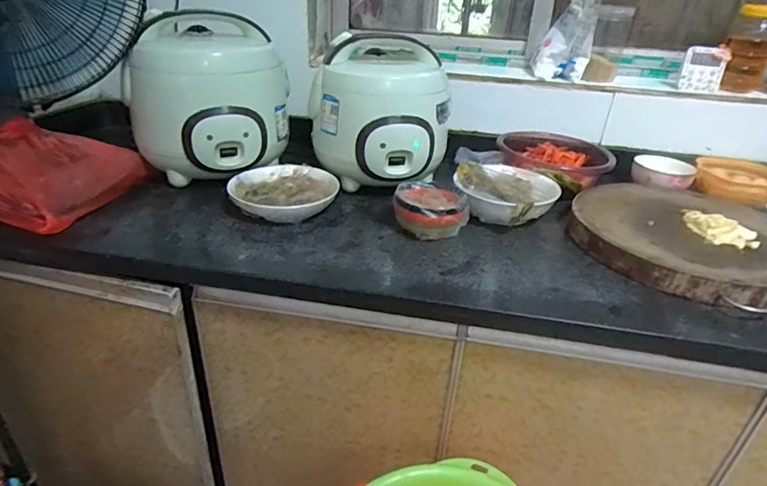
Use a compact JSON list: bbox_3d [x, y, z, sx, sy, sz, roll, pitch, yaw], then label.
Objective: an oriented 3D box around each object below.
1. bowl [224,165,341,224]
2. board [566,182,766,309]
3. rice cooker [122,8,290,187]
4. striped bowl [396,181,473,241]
[{"bbox_3d":[-0.173,-0.090,0.827,0.178,0.053,0.190,-7,31,-17],"label":"bowl"},{"bbox_3d":[0.479,-0.016,0.747,0.335,0.057,0.324,2,29,-1],"label":"board"},{"bbox_3d":[-0.309,-0.267,0.863,0.204,0.250,0.242,25,36,33],"label":"rice cooker"},{"bbox_3d":[0.076,-0.047,0.756,0.115,0.063,0.102,6,29,5],"label":"striped bowl"}]

